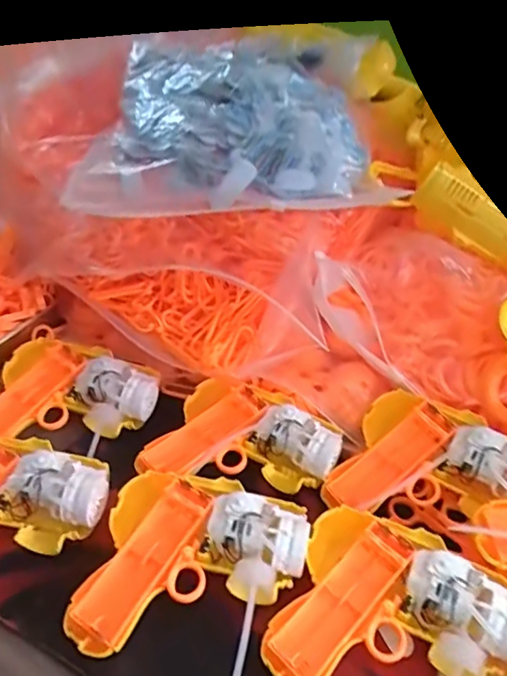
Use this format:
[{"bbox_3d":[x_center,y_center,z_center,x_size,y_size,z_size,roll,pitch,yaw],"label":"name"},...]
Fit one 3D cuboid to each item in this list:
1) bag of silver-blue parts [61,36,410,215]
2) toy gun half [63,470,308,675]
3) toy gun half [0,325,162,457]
[{"bbox_3d":[-0.016,-0.220,0.529,0.273,0.105,0.237,3,39,-2],"label":"bag of silver-blue parts"},{"bbox_3d":[-0.037,0.146,0.349,0.132,0.030,0.120,10,39,7],"label":"toy gun half"},{"bbox_3d":[-0.157,0.046,0.465,0.139,0.032,0.113,11,39,8],"label":"toy gun half"}]

